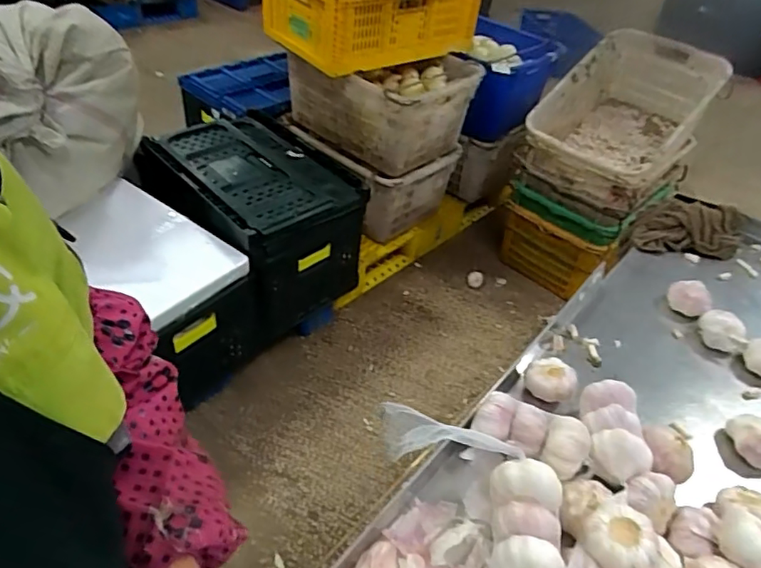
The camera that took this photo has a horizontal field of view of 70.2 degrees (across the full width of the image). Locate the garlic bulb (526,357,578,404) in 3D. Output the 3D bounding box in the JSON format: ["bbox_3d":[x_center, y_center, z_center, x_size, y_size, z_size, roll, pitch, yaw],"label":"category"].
[{"bbox_3d":[0.210,0.121,0.664,0.055,0.039,0.048,36,50,28],"label":"garlic bulb"}]

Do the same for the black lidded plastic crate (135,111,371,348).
[{"bbox_3d":[-0.383,-0.210,1.663,0.608,0.344,0.451,32,48,25],"label":"black lidded plastic crate"}]

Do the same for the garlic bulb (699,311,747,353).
[{"bbox_3d":[0.475,0.066,0.760,0.056,0.049,0.050,20,44,14],"label":"garlic bulb"}]

